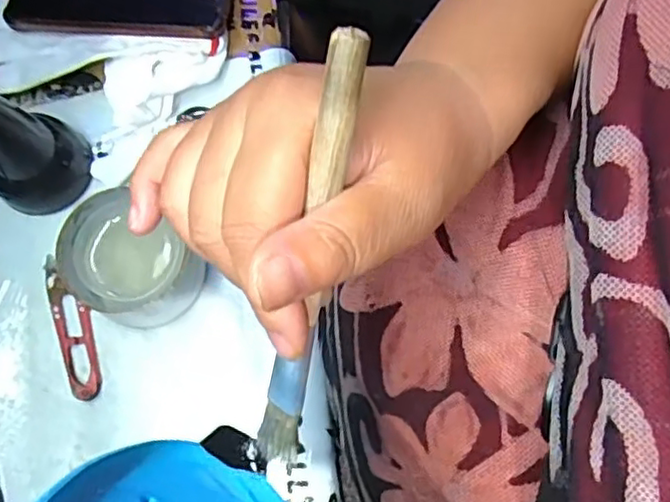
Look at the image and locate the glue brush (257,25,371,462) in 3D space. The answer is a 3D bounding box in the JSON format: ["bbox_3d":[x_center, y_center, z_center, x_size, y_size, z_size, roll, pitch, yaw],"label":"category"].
[{"bbox_3d":[-0.009,0.010,0.206,0.013,0.157,0.006,13,30,3],"label":"glue brush"}]

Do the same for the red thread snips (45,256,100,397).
[{"bbox_3d":[-0.178,0.050,0.442,0.024,0.007,0.102,-17,75,-5],"label":"red thread snips"}]

